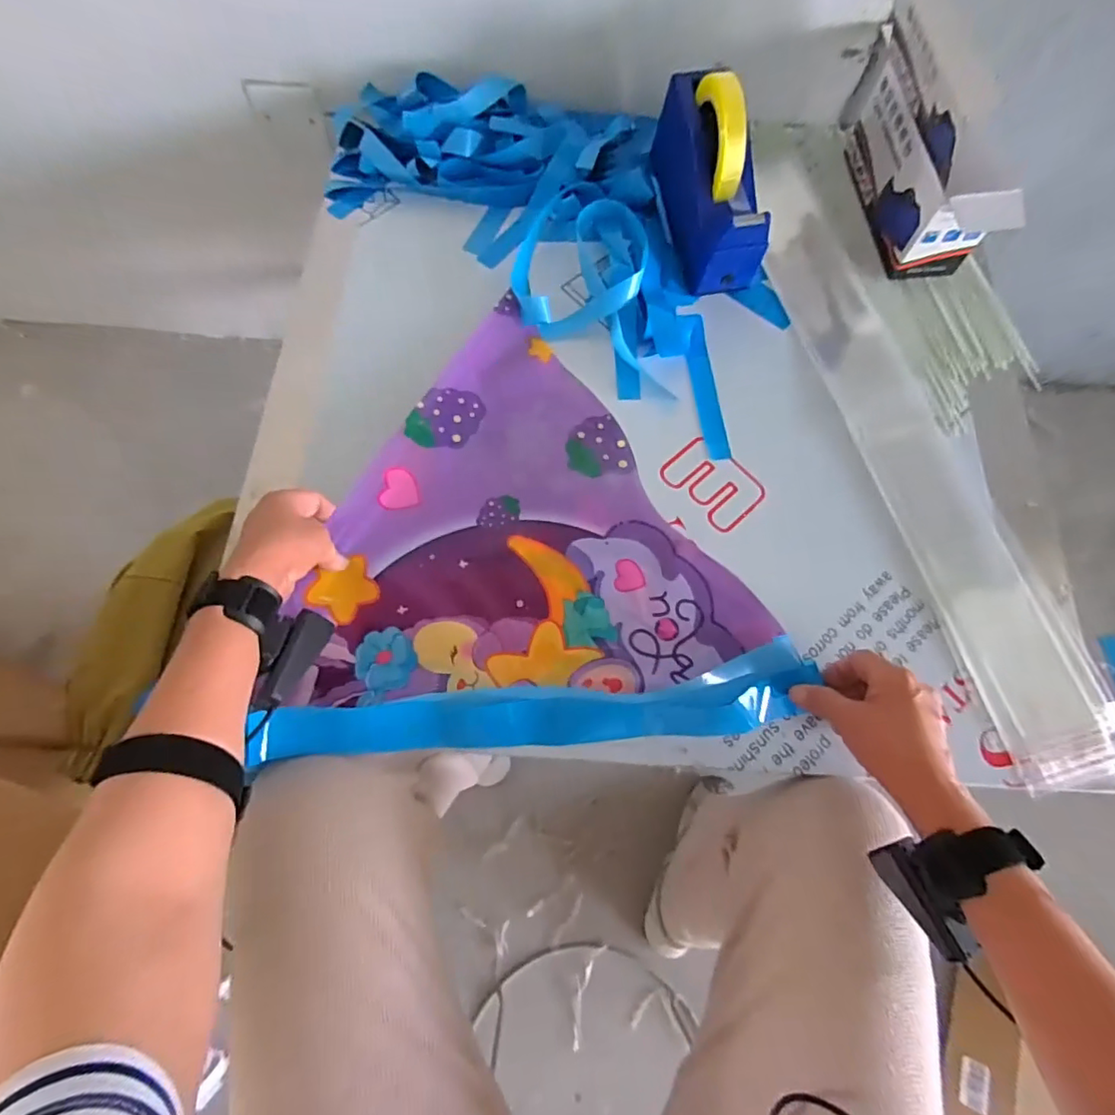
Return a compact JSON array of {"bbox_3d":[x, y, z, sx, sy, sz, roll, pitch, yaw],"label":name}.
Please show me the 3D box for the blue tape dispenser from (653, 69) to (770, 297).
[{"bbox_3d":[0.160,-0.402,0.608,0.067,0.145,0.197,-13,69,-6],"label":"blue tape dispenser"}]

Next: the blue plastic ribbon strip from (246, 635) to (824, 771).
[{"bbox_3d":[-0.006,0.124,0.469,0.441,0.038,0.059,-4,69,-6],"label":"blue plastic ribbon strip"}]

